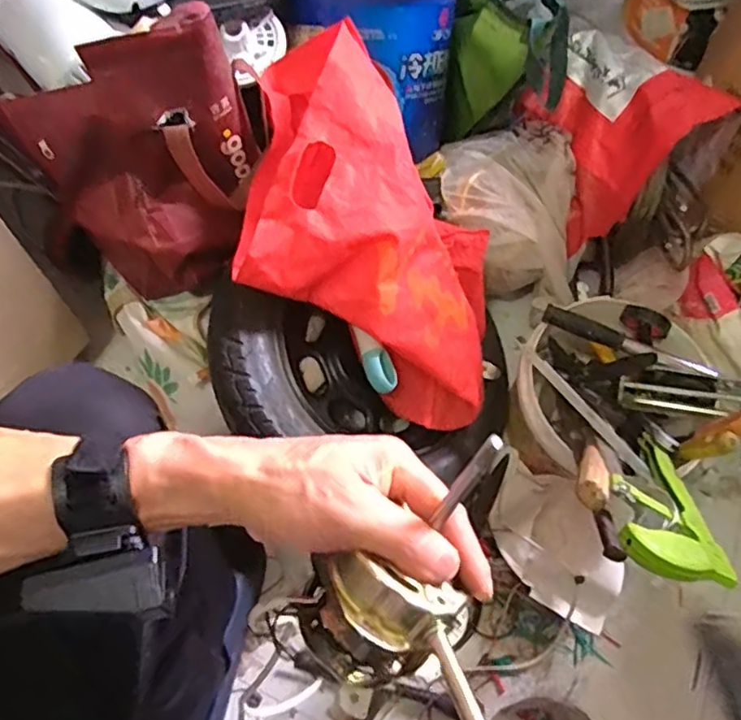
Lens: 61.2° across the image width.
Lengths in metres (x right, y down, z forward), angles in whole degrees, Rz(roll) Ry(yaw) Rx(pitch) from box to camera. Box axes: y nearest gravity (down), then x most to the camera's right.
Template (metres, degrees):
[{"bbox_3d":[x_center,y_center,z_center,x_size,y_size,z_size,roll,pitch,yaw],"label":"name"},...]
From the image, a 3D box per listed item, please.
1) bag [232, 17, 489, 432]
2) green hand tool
[{"bbox_3d":[0.009,-0.147,0.698,0.294,0.212,0.351,10,65,1],"label":"bag"},{"bbox_3d":[0.281,0.139,0.595,0.109,0.286,0.023,39,113,13],"label":"green hand tool"}]

